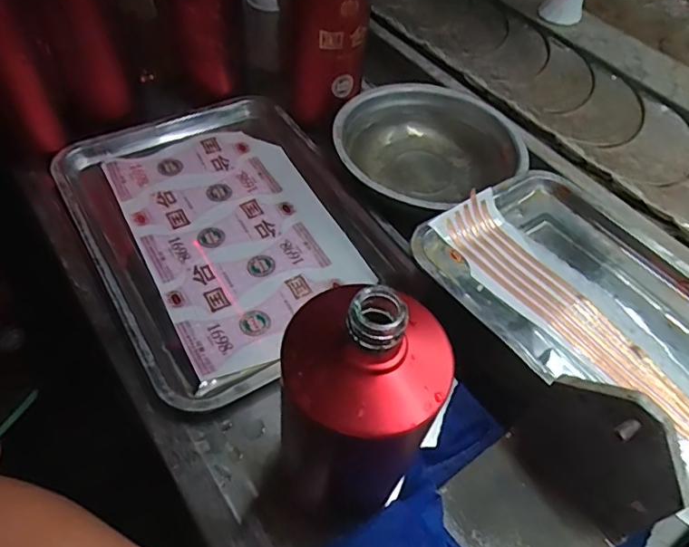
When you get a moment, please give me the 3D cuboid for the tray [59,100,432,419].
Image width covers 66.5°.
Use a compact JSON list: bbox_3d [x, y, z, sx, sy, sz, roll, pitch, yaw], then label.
[{"bbox_3d":[-0.112,-0.050,0.516,0.258,0.030,0.349,-25,59,-21],"label":"tray"}]

